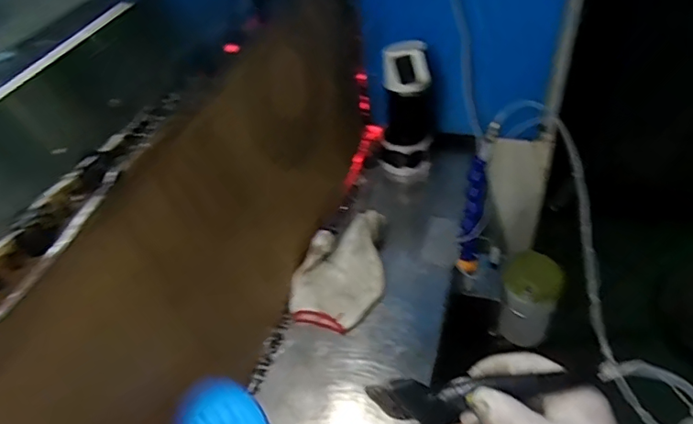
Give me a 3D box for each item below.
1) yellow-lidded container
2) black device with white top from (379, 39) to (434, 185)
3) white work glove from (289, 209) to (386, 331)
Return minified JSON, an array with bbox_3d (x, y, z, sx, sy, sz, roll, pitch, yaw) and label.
[{"bbox_3d":[0.265,0.131,0.771,0.073,0.142,0.069,-4,43,4],"label":"yellow-lidded container"},{"bbox_3d":[0.091,-0.158,0.813,0.074,0.218,0.081,1,44,7],"label":"black device with white top"},{"bbox_3d":[-0.010,0.070,0.692,0.115,0.057,0.163,1,44,7],"label":"white work glove"}]

